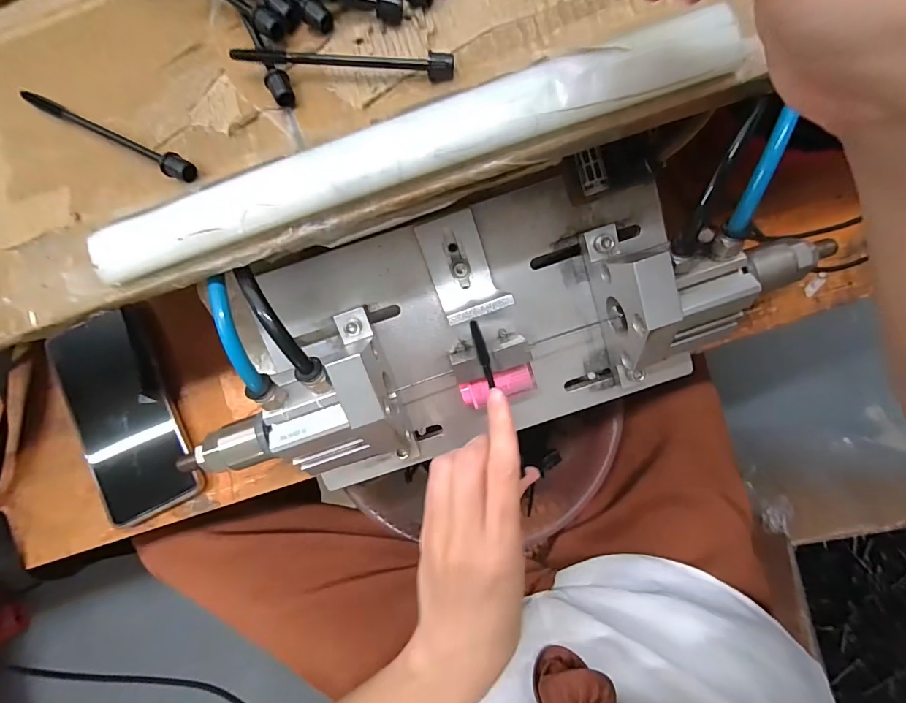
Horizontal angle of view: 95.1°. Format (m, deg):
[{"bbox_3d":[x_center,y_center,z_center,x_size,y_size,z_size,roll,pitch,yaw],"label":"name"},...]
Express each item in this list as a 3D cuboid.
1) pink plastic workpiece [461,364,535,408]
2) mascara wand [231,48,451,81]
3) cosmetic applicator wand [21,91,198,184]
[{"bbox_3d":[0.030,0.023,0.268,0.048,0.013,0.017,-18,81,2],"label":"pink plastic workpiece"},{"bbox_3d":[-0.049,-0.134,0.189,0.099,0.012,0.013,6,83,5],"label":"mascara wand"},{"bbox_3d":[-0.165,-0.104,0.196,0.101,0.007,0.010,27,85,7],"label":"cosmetic applicator wand"}]

